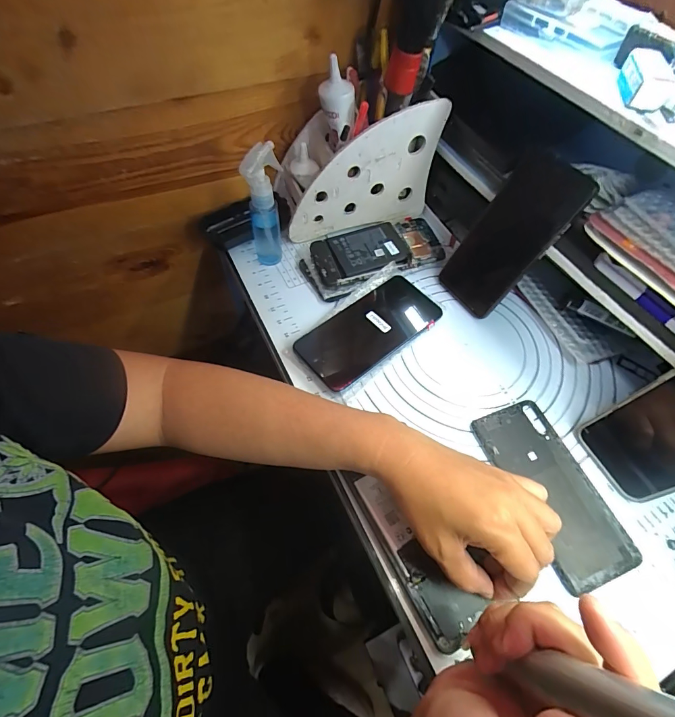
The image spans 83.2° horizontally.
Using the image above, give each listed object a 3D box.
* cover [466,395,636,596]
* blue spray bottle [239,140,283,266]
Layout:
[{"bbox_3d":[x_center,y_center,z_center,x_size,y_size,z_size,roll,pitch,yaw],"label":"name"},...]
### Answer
[{"bbox_3d":[0.191,0.115,0.341,0.074,0.005,0.153,-17,61,-12],"label":"cover"},{"bbox_3d":[-0.077,-0.162,0.415,0.040,0.137,0.036,-11,60,-9],"label":"blue spray bottle"}]

